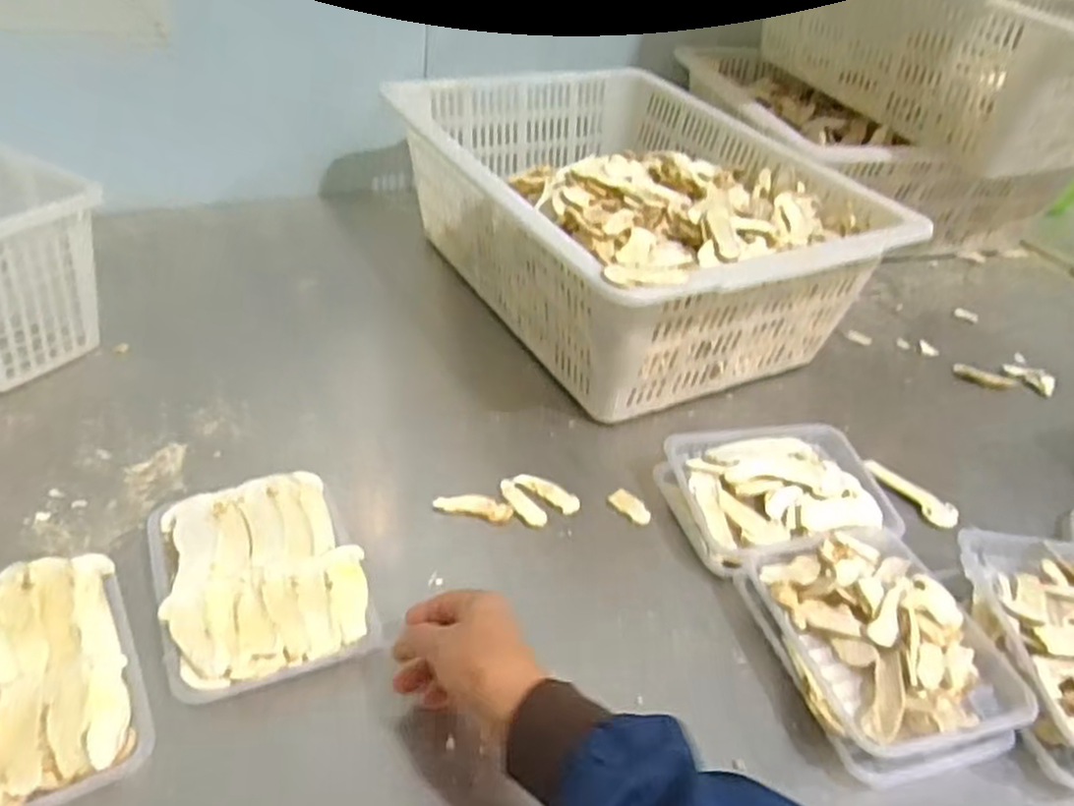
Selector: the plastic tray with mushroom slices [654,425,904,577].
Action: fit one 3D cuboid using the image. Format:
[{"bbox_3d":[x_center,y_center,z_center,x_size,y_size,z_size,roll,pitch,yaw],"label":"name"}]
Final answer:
[{"bbox_3d":[0.213,0.076,0.703,0.188,0.042,0.141,-5,40,-15],"label":"plastic tray with mushroom slices"}]

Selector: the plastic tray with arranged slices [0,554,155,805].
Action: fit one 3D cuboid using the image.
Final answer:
[{"bbox_3d":[-0.326,0.176,0.490,0.135,0.030,0.164,-16,44,-27],"label":"plastic tray with arranged slices"}]

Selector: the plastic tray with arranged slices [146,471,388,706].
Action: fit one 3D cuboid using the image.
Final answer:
[{"bbox_3d":[-0.205,0.126,0.583,0.136,0.024,0.174,-12,42,-23],"label":"plastic tray with arranged slices"}]

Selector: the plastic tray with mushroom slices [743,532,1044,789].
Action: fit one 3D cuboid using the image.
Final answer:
[{"bbox_3d":[0.250,0.176,0.585,0.139,0.057,0.180,-7,40,-17],"label":"plastic tray with mushroom slices"}]

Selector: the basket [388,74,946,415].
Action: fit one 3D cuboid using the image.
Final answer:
[{"bbox_3d":[0.107,-0.193,0.903,0.388,0.192,0.486,-16,44,-26],"label":"basket"}]

